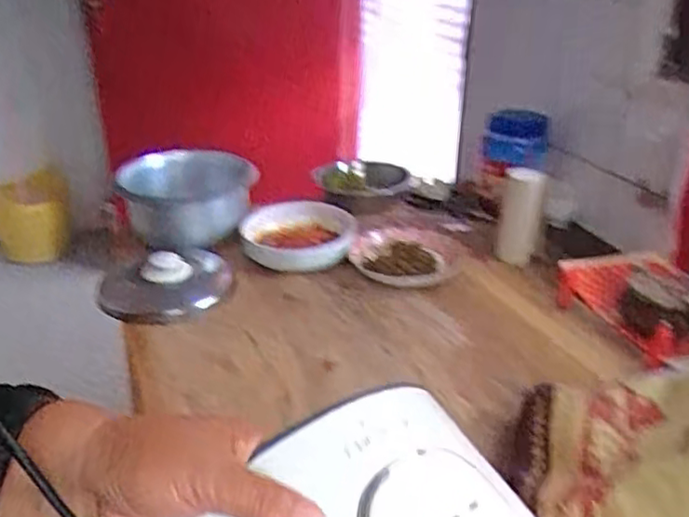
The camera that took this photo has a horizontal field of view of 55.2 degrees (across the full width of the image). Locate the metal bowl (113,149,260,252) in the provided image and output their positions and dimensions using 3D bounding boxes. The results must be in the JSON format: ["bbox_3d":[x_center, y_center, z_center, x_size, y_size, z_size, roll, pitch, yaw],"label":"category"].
[{"bbox_3d":[-0.301,-0.112,1.279,0.245,0.153,0.283,-9,28,-16],"label":"metal bowl"}]

